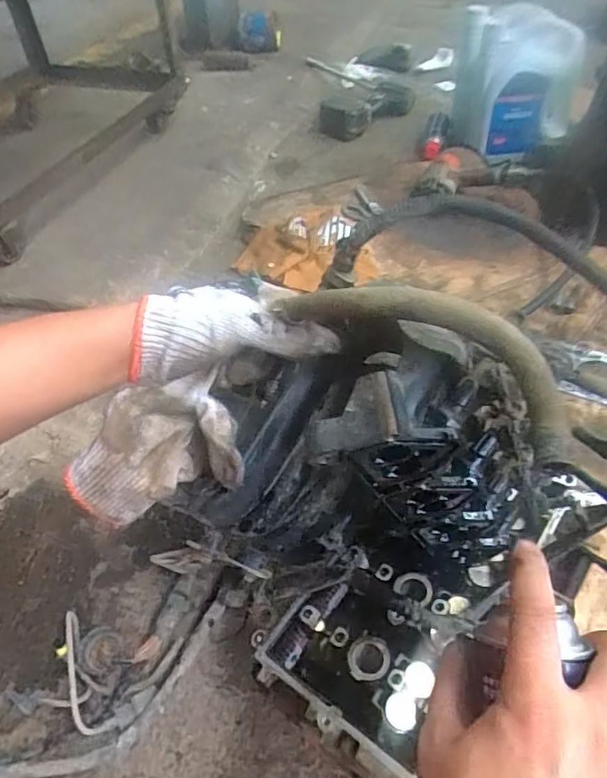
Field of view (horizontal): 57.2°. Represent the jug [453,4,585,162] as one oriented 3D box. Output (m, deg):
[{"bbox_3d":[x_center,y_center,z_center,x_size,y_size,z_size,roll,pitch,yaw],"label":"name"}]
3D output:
[{"bbox_3d":[0.450,-0.644,1.181,0.217,0.270,0.090,0,48,5],"label":"jug"}]

